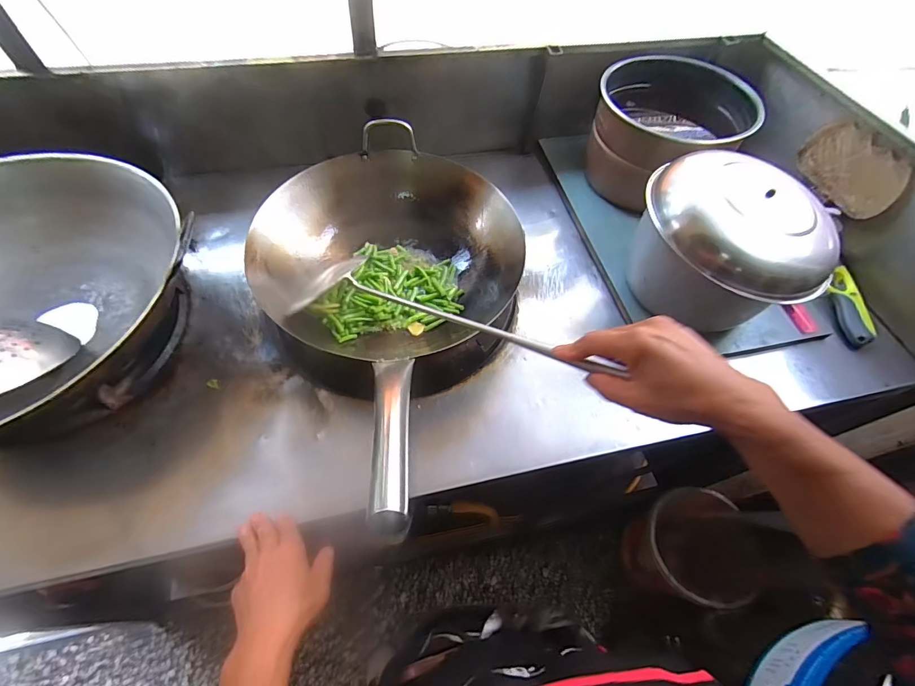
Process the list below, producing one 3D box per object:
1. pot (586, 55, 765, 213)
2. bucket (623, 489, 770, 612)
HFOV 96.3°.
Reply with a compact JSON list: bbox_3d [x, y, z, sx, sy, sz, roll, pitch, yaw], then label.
[{"bbox_3d":[0.312,-0.321,0.635,0.206,0.162,0.188,2,59,-3],"label":"pot"},{"bbox_3d":[0.552,0.519,1.034,0.245,0.291,0.233,2,59,-3],"label":"bucket"}]

